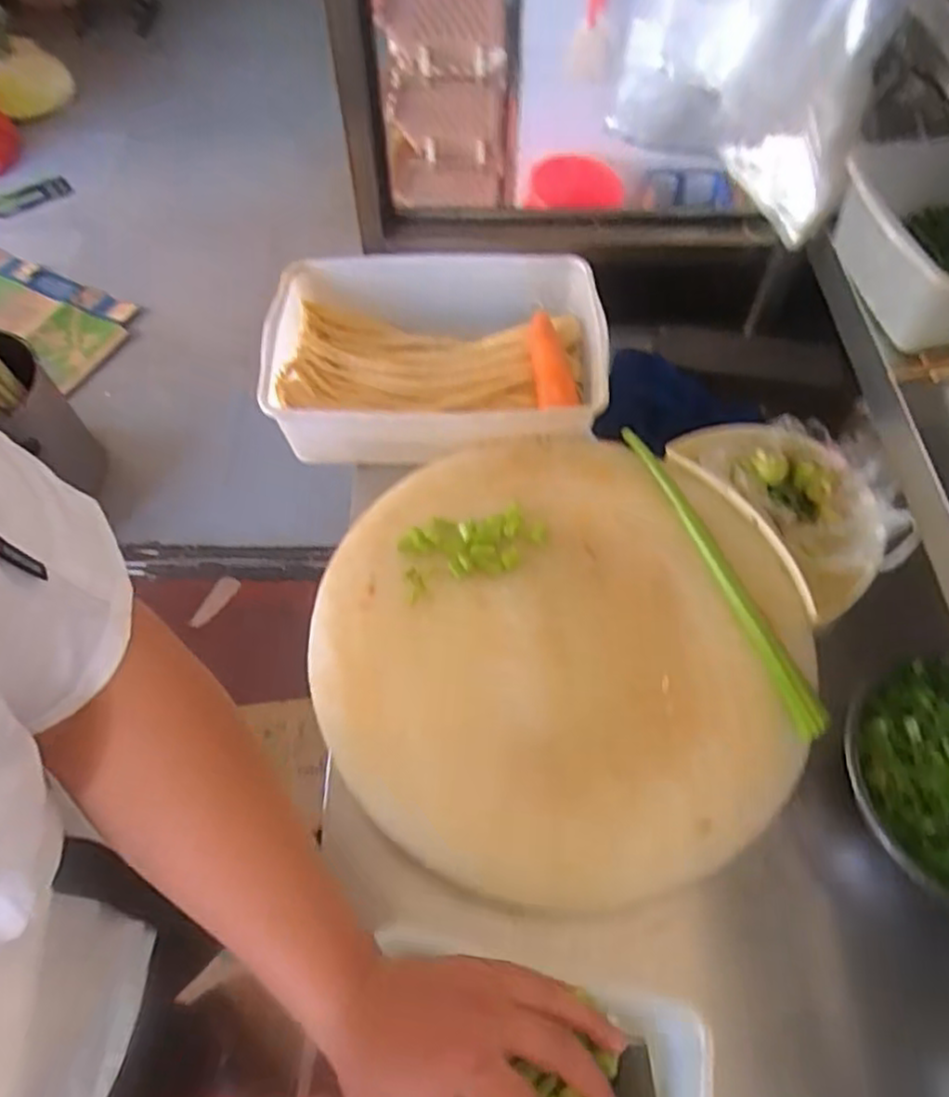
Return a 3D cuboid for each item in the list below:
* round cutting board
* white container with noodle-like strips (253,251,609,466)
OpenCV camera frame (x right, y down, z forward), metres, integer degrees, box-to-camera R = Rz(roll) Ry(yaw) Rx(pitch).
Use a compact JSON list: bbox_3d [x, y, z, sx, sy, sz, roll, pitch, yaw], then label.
[{"bbox_3d":[0.080,0.091,0.693,0.434,0.071,0.439,0,58,0],"label":"round cutting board"},{"bbox_3d":[-0.045,-0.227,0.852,0.376,0.098,0.272,2,58,2],"label":"white container with noodle-like strips"}]

